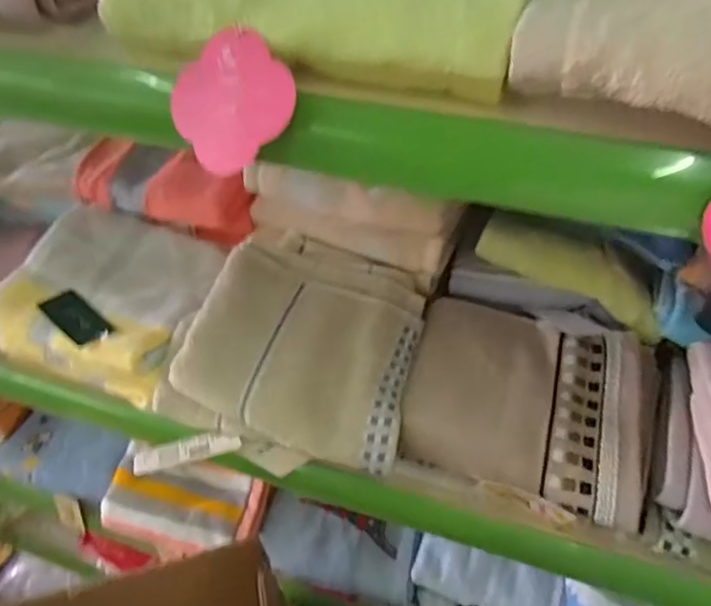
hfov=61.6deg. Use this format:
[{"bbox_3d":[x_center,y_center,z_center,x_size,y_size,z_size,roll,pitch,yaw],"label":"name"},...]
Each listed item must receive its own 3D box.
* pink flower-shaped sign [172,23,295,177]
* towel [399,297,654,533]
[{"bbox_3d":[-0.052,-0.085,0.253,0.052,0.006,0.054,-1,86,21],"label":"pink flower-shaped sign"},{"bbox_3d":[0.136,0.072,0.472,0.187,0.031,0.159,15,48,16],"label":"towel"}]

